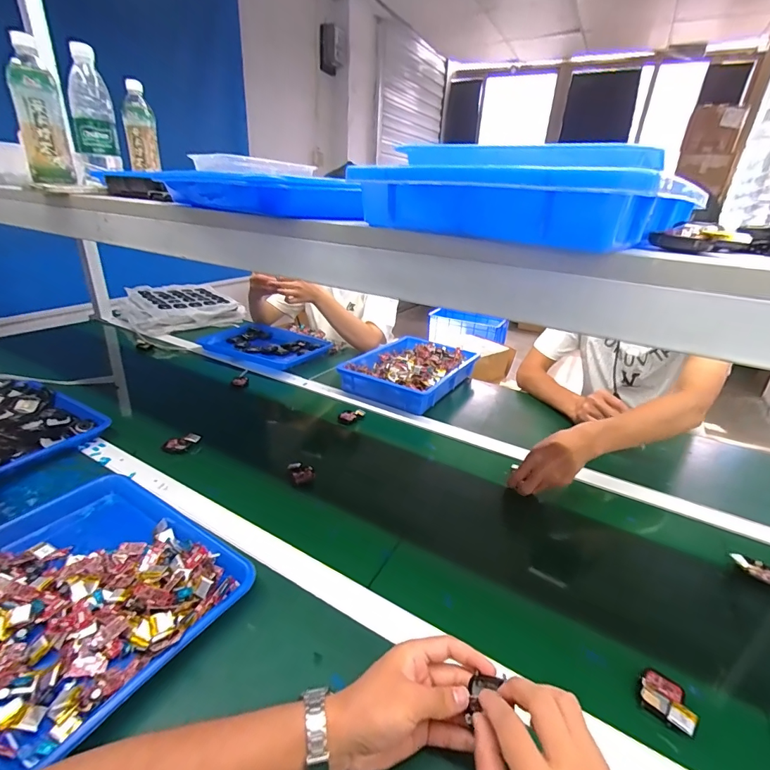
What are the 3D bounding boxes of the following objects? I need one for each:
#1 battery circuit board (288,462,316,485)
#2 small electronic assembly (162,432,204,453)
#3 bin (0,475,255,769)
[{"bbox_3d":[-0.143,0.149,0.701,0.039,0.017,0.049,-8,27,-22],"label":"battery circuit board"},{"bbox_3d":[-0.377,0.109,0.760,0.067,0.019,0.031,-11,29,-28],"label":"small electronic assembly"},{"bbox_3d":[-0.349,0.232,0.478,0.333,0.056,0.261,18,29,28],"label":"bin"}]

